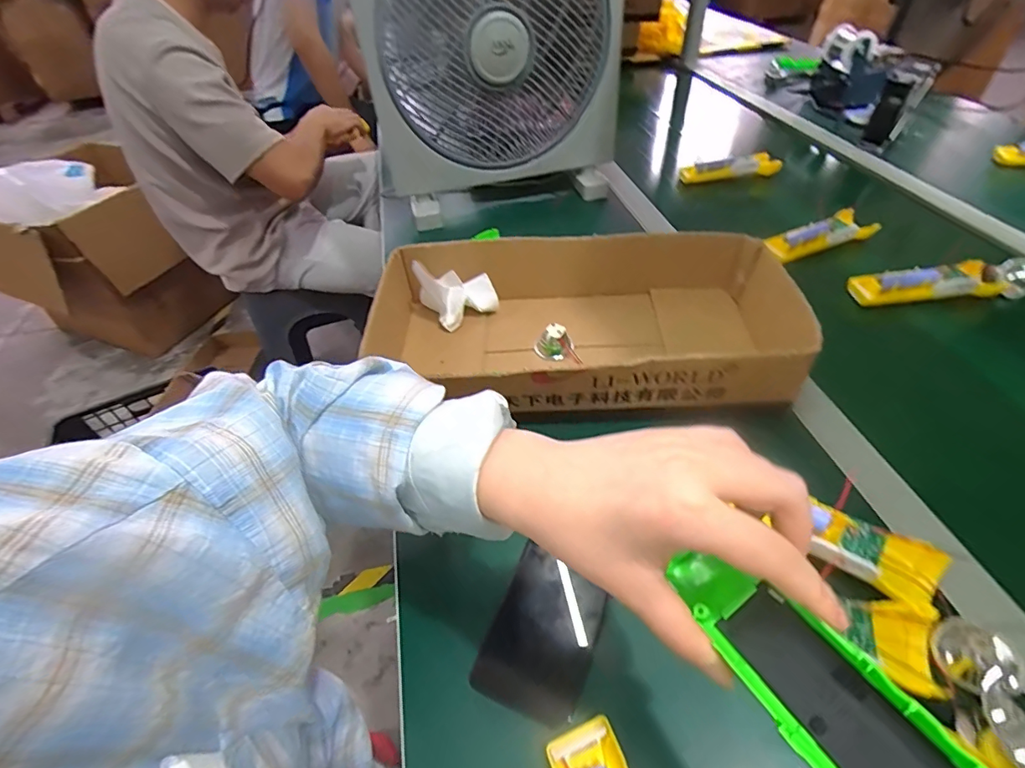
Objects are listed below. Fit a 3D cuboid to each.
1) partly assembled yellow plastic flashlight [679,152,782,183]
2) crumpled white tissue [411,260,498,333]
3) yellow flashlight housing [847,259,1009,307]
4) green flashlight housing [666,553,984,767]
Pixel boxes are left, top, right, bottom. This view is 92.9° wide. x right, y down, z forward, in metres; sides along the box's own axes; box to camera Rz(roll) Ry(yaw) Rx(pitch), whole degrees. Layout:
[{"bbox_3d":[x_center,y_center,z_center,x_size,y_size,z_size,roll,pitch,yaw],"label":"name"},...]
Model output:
[{"bbox_3d":[0.379,-0.379,0.851,0.180,0.037,0.026,-6,46,-1],"label":"partly assembled yellow plastic flashlight"},{"bbox_3d":[-0.066,-0.103,0.585,0.094,0.070,0.049,-5,46,0],"label":"crumpled white tissue"},{"bbox_3d":[0.507,-0.122,0.597,0.177,0.041,0.042,-6,46,-1],"label":"yellow flashlight housing"},{"bbox_3d":[0.119,0.120,0.178,0.042,0.024,0.139,-49,44,5],"label":"green flashlight housing"}]

